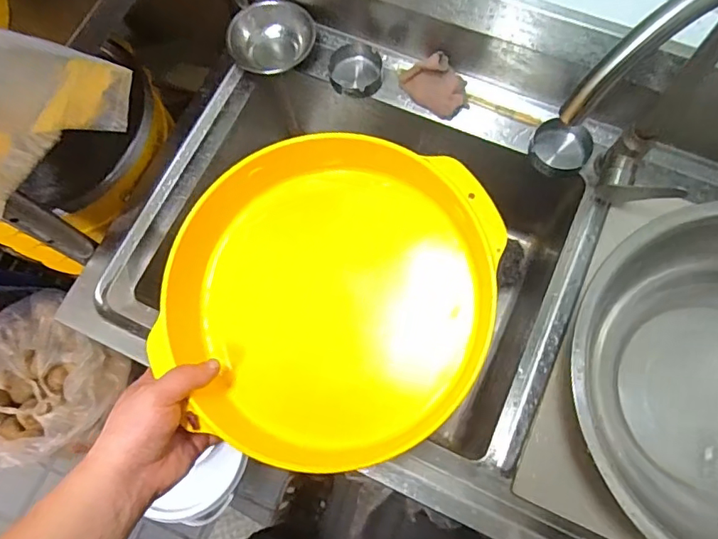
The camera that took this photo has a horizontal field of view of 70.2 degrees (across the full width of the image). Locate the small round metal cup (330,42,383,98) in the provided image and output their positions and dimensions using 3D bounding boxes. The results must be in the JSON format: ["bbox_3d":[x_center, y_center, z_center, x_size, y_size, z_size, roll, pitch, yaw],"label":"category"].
[{"bbox_3d":[-0.004,-0.295,0.747,0.074,0.026,0.071,-3,72,1],"label":"small round metal cup"}]

